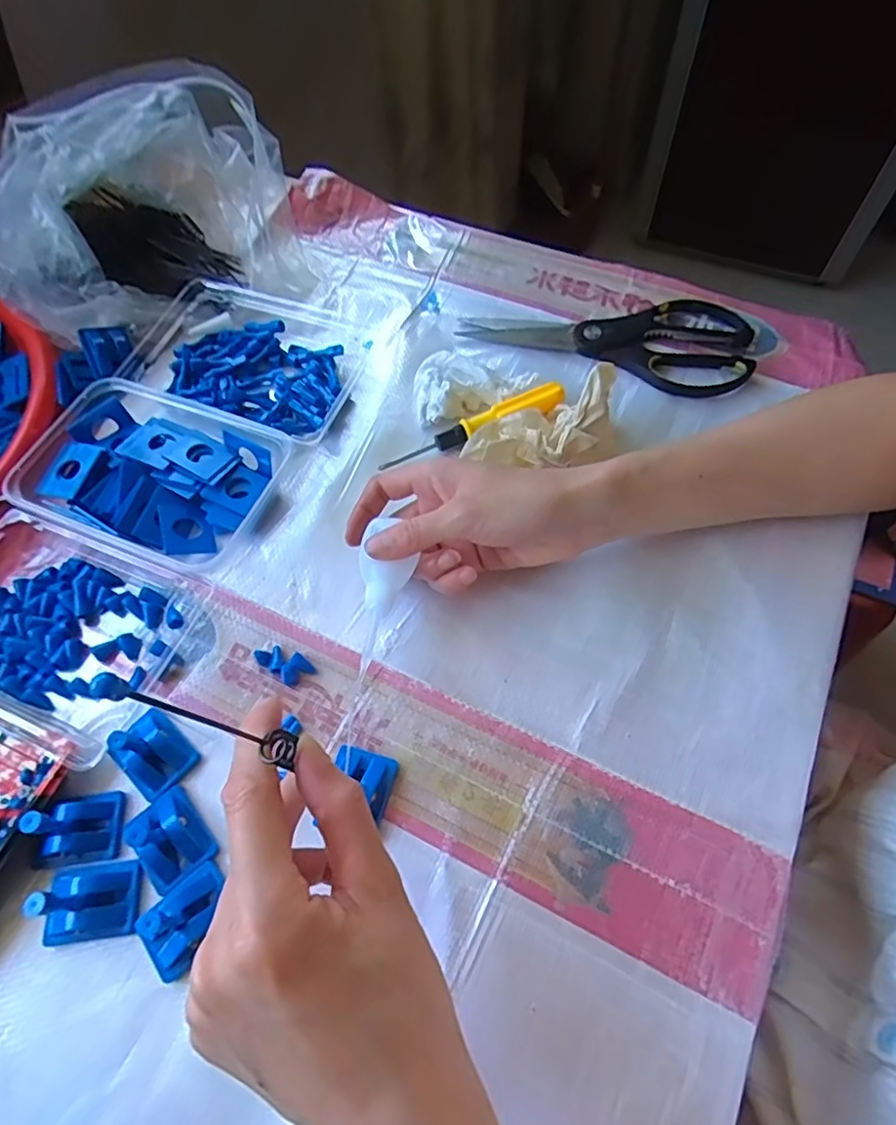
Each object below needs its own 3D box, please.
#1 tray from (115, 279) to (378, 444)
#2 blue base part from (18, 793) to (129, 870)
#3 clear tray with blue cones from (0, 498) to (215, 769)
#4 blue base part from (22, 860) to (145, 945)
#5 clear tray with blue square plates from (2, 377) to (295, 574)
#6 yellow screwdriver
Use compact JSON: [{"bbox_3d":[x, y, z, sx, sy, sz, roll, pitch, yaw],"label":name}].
[{"bbox_3d":[-0.157,-0.165,0.462,0.182,0.033,0.122,17,64,10],"label":"tray"},{"bbox_3d":[-0.198,0.134,0.302,0.042,0.043,0.032,-8,62,-2],"label":"blue base part"},{"bbox_3d":[-0.251,0.035,0.361,0.166,0.031,0.119,17,64,10],"label":"clear tray with blue cones"},{"bbox_3d":[-0.181,0.164,0.286,0.043,0.044,0.034,-6,62,-2],"label":"blue base part"},{"bbox_3d":[-0.199,-0.059,0.406,0.159,0.033,0.114,17,64,10],"label":"clear tray with blue square plates"},{"bbox_3d":[0.017,-0.098,0.423,0.139,0.019,0.020,-21,64,-9],"label":"yellow screwdriver"}]

